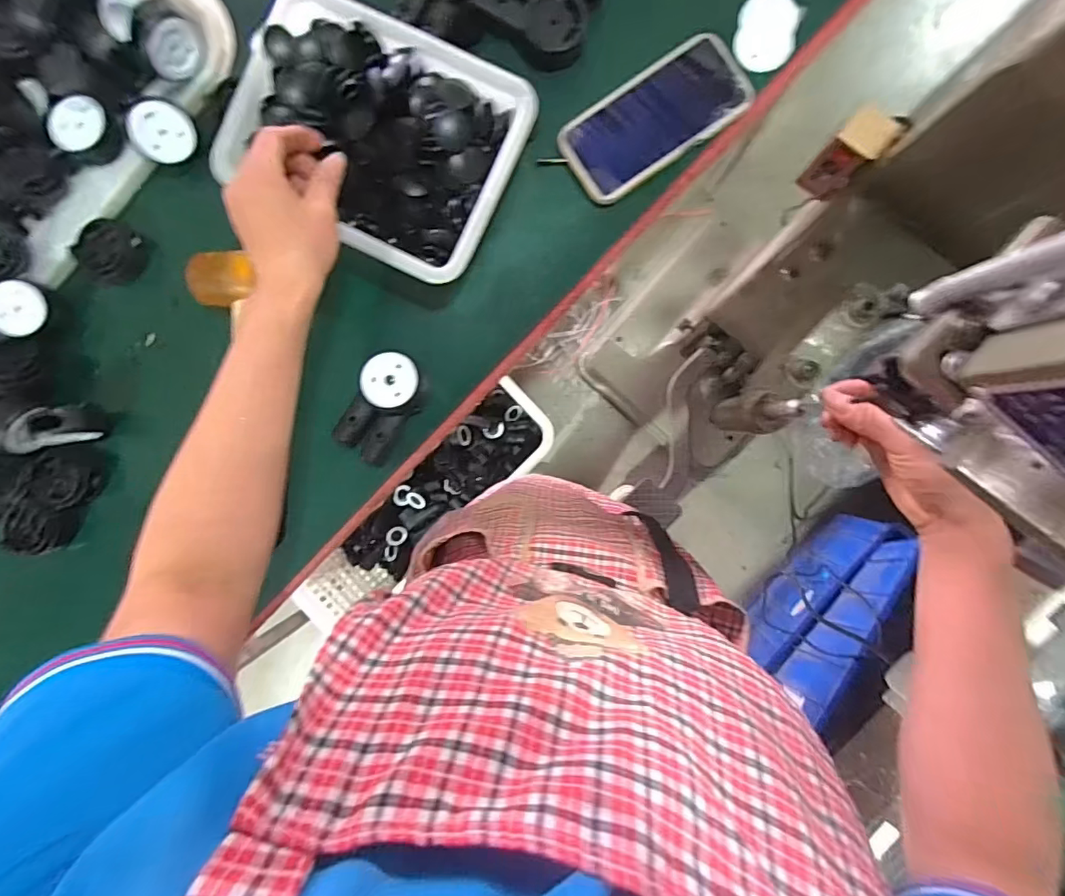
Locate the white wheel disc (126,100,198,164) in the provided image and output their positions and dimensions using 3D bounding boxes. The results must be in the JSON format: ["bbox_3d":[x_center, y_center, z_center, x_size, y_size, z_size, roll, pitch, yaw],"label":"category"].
[{"bbox_3d":[-0.347,-0.296,0.488,0.051,0.009,0.049,-20,130,-26],"label":"white wheel disc"}]

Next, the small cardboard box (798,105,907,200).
[{"bbox_3d":[0.360,-0.336,0.596,0.053,0.106,0.046,41,92,2],"label":"small cardboard box"}]

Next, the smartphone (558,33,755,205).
[{"bbox_3d":[0.109,-0.301,0.475,0.167,0.012,0.085,-33,87,4],"label":"smartphone"}]

